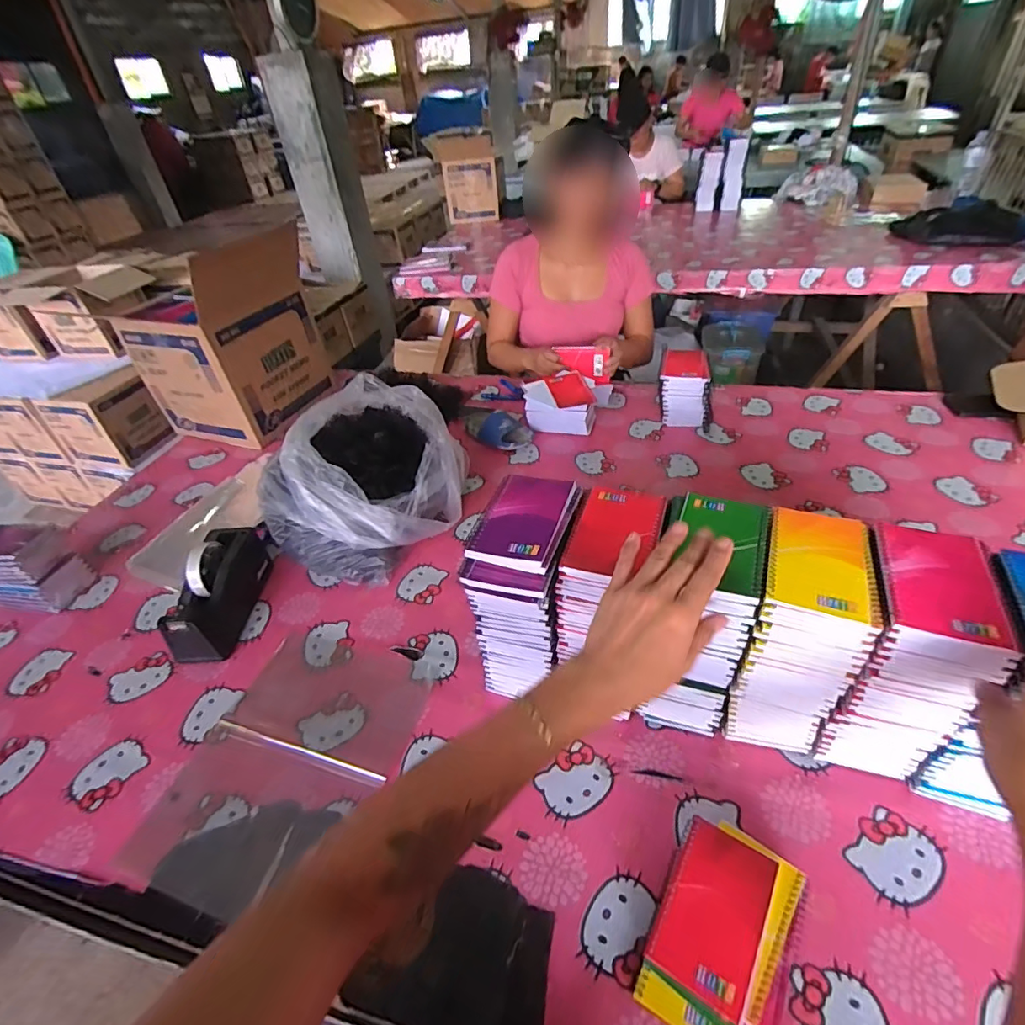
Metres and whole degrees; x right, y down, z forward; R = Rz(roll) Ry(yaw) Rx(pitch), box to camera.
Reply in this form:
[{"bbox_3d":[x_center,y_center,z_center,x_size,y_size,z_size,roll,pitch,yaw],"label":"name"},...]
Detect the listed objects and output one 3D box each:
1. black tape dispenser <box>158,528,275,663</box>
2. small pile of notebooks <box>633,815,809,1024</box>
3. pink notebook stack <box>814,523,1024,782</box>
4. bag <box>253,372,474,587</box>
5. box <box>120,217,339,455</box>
[{"bbox_3d":[-0.458,0.113,0.802,0.074,0.118,0.226,-5,40,3],"label":"black tape dispenser"},{"bbox_3d":[0.191,0.377,0.464,0.110,0.038,0.160,20,47,29],"label":"small pile of notebooks"},{"bbox_3d":[0.384,0.156,0.525,0.091,0.257,0.124,11,43,20],"label":"pink notebook stack"},{"bbox_3d":[-0.238,-0.067,0.906,0.293,0.215,0.348,16,45,26],"label":"bag"},{"bbox_3d":[-0.665,-0.404,1.223,0.305,0.385,0.316,10,43,20],"label":"box"}]

